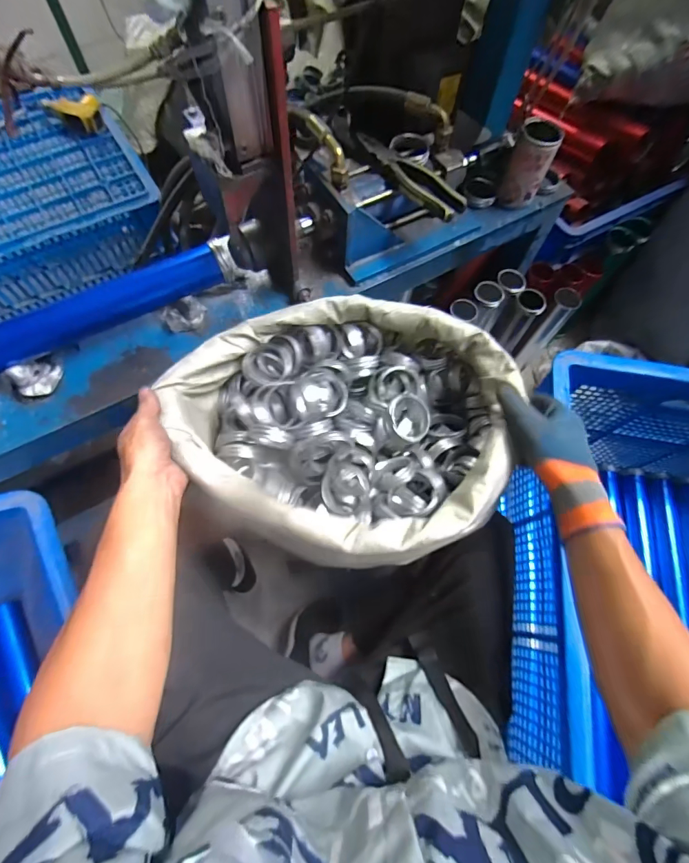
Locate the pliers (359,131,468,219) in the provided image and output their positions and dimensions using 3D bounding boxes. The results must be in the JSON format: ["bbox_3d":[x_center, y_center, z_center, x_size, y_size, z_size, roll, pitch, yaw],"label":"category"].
[{"bbox_3d":[0.096,-0.369,0.584,0.050,0.020,0.185,-39,73,-16],"label":"pliers"}]

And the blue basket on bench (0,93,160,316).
[{"bbox_3d":[-0.761,-0.483,0.885,0.625,0.178,0.423,-29,71,-13],"label":"blue basket on bench"}]

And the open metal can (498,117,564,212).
[{"bbox_3d":[0.299,-0.434,0.663,0.061,0.112,0.058,21,68,7],"label":"open metal can"}]

